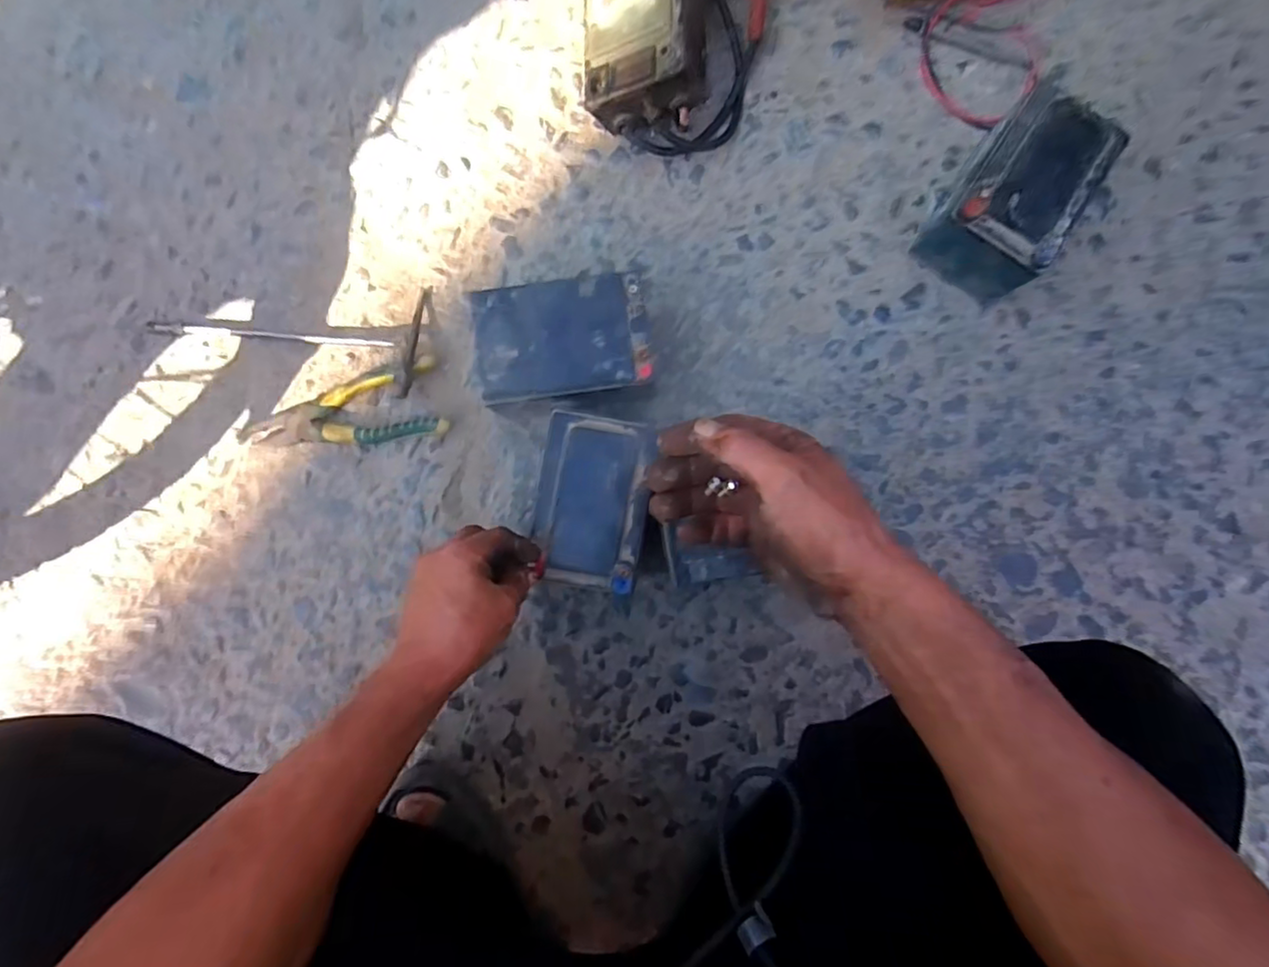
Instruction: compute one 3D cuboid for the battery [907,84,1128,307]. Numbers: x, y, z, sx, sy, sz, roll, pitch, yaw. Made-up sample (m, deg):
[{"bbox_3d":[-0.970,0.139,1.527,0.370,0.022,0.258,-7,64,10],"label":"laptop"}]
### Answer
[{"bbox_3d":[0.352,-0.263,0.559,0.100,0.098,0.152,31,89,0],"label":"battery"}]

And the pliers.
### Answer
[{"bbox_3d":[-0.291,-0.067,0.590,0.199,0.025,0.075,-13,89,-1],"label":"pliers"}]

